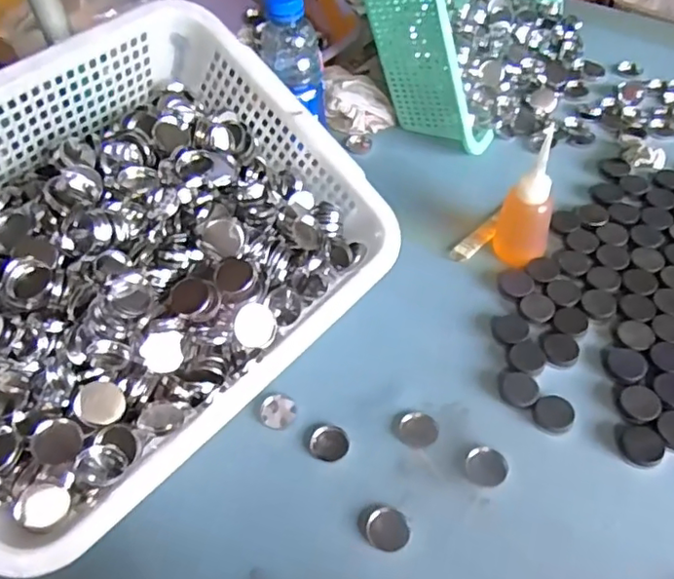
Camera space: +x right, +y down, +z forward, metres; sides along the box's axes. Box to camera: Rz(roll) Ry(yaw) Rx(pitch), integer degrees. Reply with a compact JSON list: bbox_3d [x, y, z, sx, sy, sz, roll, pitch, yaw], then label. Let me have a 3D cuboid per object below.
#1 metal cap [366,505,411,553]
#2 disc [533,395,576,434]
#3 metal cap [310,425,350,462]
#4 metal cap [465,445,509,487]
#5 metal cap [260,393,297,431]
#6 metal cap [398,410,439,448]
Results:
[{"bbox_3d":[0.041,0.192,0.482,0.035,0.004,0.034,-3,50,3],"label":"metal cap"},{"bbox_3d":[0.191,0.109,0.526,0.033,0.004,0.035,-2,49,2],"label":"disc"},{"bbox_3d":[-0.007,0.136,0.531,0.033,0.009,0.032,-3,50,3],"label":"metal cap"},{"bbox_3d":[0.126,0.148,0.504,0.035,0.005,0.032,-3,50,3],"label":"metal cap"},{"bbox_3d":[-0.054,0.111,0.550,0.034,0.007,0.033,-2,49,2],"label":"metal cap"},{"bbox_3d":[0.072,0.125,0.530,0.033,0.010,0.030,-3,50,3],"label":"metal cap"}]

